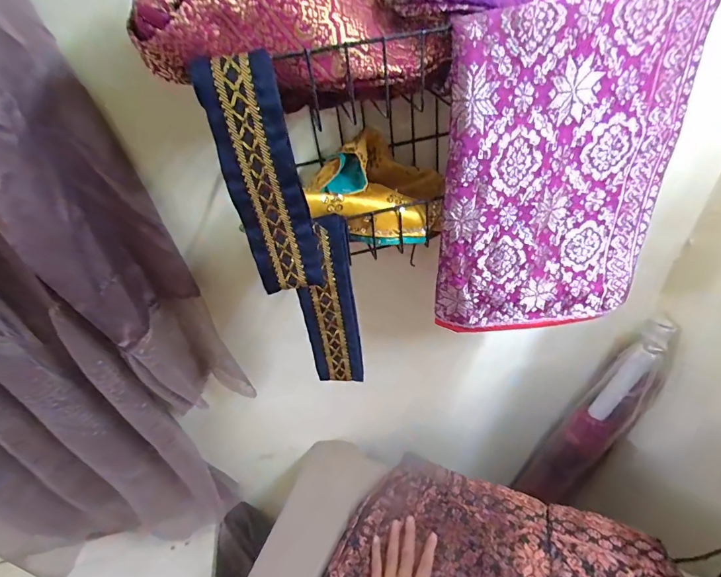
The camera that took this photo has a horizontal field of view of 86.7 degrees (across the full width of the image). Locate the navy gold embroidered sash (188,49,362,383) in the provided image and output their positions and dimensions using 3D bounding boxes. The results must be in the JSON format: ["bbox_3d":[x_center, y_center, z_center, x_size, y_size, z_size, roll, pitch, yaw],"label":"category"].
[{"bbox_3d":[-0.052,-0.028,0.323,0.084,0.286,0.031,-12,37,-8],"label":"navy gold embroidered sash"}]

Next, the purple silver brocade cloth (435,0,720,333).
[{"bbox_3d":[0.176,-0.084,0.346,0.201,0.283,0.031,-8,37,-2],"label":"purple silver brocade cloth"}]

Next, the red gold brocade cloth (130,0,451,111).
[{"bbox_3d":[-0.039,-0.185,0.265,0.207,0.100,0.058,-4,33,-21],"label":"red gold brocade cloth"}]

